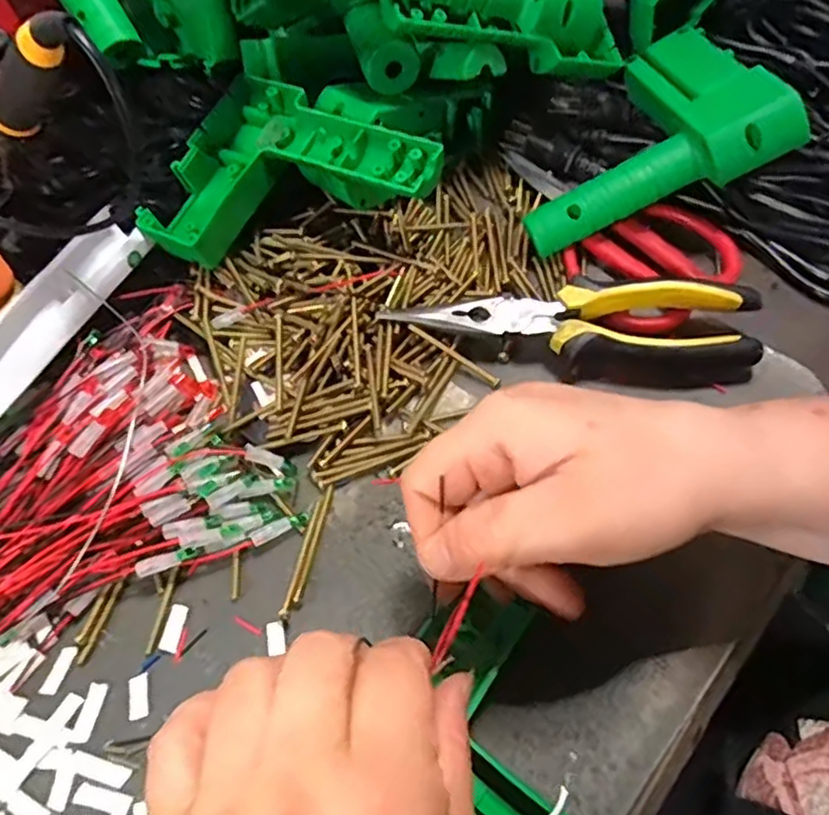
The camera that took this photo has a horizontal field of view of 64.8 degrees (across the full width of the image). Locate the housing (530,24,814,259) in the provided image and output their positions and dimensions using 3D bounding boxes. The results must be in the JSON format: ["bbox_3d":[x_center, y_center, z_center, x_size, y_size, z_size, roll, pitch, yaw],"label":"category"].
[{"bbox_3d":[0.126,-0.156,0.381,0.146,0.026,0.115,-28,55,15],"label":"housing"}]

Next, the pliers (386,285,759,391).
[{"bbox_3d":[0.084,-0.048,0.345,0.184,0.030,0.046,9,60,9],"label":"pliers"}]

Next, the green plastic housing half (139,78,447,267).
[{"bbox_3d":[-0.075,-0.118,0.371,0.158,0.053,0.117,31,66,20],"label":"green plastic housing half"}]

